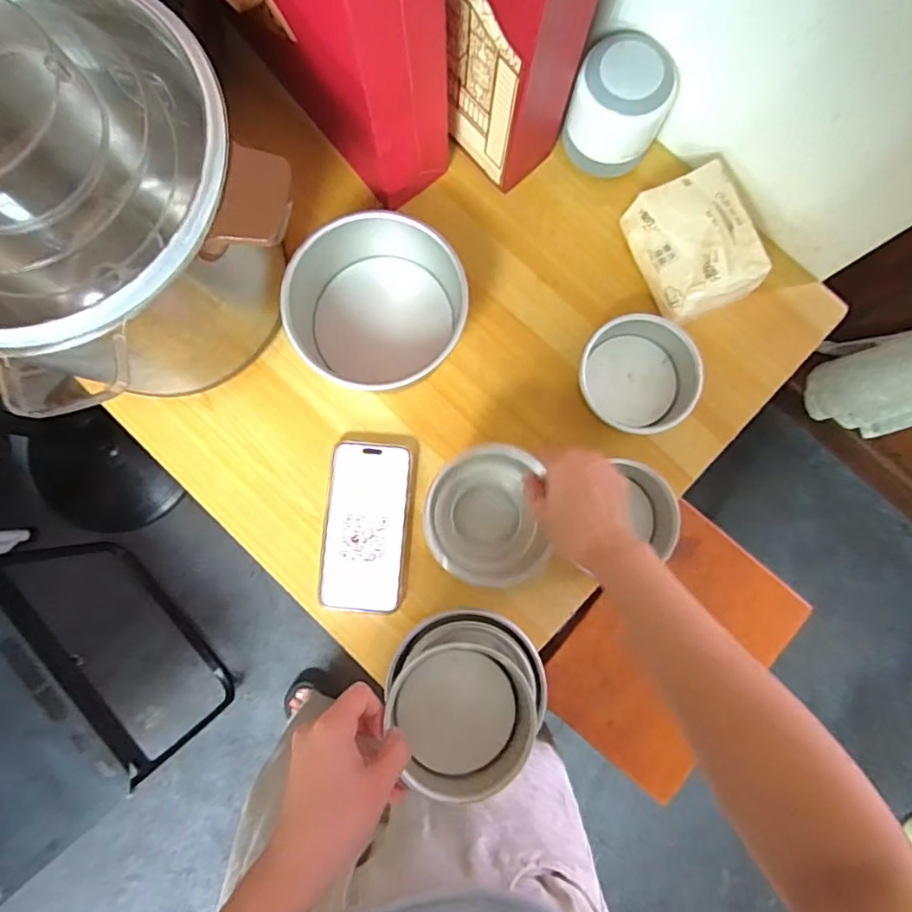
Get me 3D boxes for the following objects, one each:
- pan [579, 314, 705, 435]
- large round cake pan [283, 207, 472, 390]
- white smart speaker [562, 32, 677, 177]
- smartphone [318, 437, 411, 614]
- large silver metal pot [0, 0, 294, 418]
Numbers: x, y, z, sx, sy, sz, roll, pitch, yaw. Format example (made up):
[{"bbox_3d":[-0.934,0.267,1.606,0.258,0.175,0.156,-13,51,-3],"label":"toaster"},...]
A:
[{"bbox_3d":[0.172,-0.075,0.552,0.107,0.046,0.104,0,85,0],"label":"pan"},{"bbox_3d":[-0.073,-0.141,0.551,0.166,0.078,0.147,12,85,1],"label":"large round cake pan"},{"bbox_3d":[0.152,-0.326,0.548,0.085,0.094,0.079,0,85,0],"label":"white smart speaker"},{"bbox_3d":[-0.085,0.067,0.550,0.076,0.010,0.157,5,86,-1],"label":"smartphone"},{"bbox_3d":[-0.288,-0.195,0.433,0.310,0.232,0.250,36,86,3],"label":"large silver metal pot"}]

